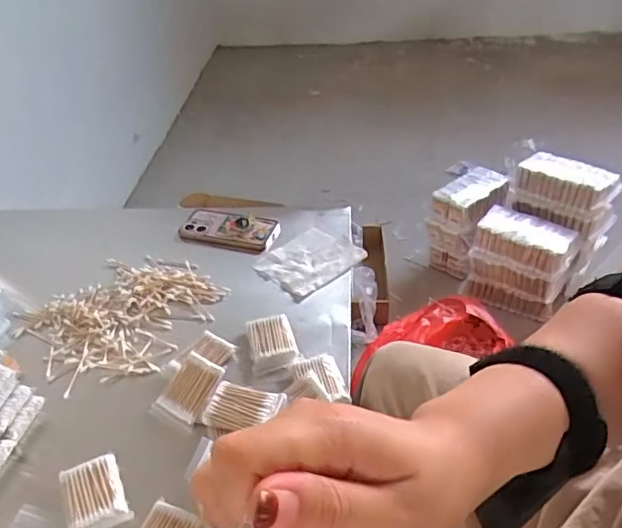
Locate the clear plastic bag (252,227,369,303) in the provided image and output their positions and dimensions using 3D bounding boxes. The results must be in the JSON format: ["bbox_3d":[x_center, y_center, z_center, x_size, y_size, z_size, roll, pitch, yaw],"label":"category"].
[{"bbox_3d":[-0.003,-0.007,0.905,0.152,0.014,0.125,-32,46,-30],"label":"clear plastic bag"}]

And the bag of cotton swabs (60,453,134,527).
[{"bbox_3d":[-0.229,0.244,0.594,0.060,0.017,0.082,-16,39,-18],"label":"bag of cotton swabs"}]

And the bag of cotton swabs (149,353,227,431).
[{"bbox_3d":[-0.149,0.152,0.681,0.062,0.014,0.084,22,72,19],"label":"bag of cotton swabs"}]

